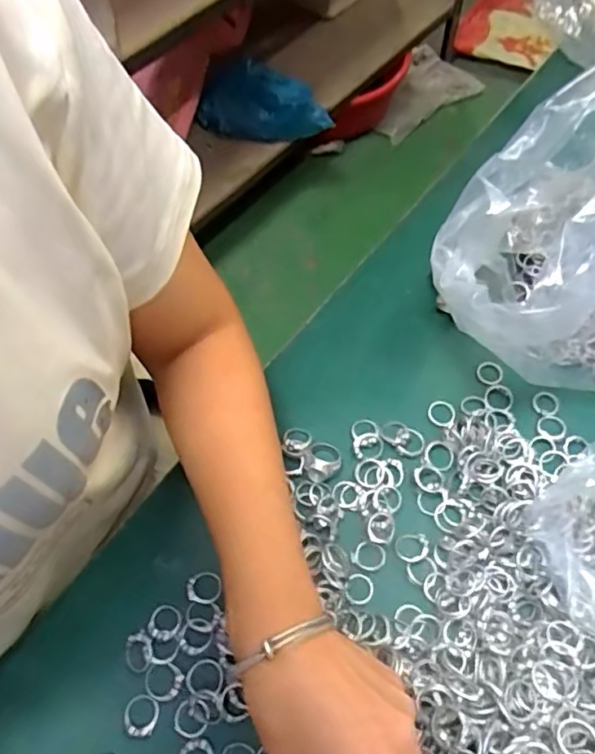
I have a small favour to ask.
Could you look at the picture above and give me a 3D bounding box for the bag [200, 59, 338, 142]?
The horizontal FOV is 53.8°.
[{"bbox_3d":[-0.079,-0.593,1.297,0.273,0.132,0.117,29,66,16],"label":"bag"}]

